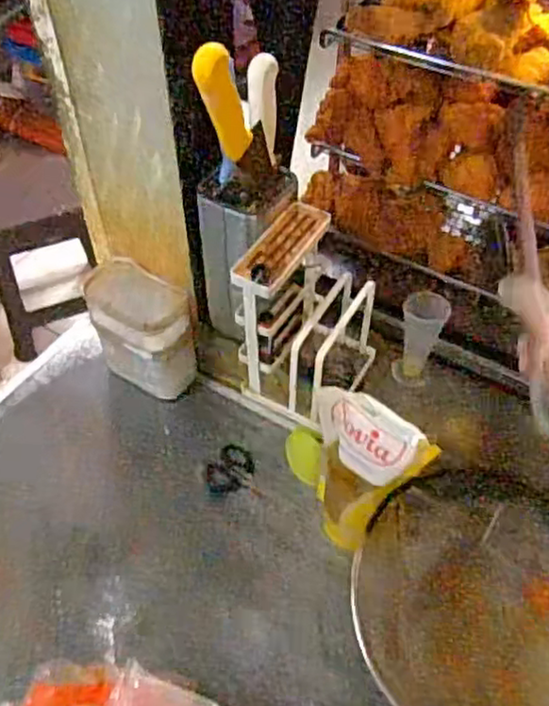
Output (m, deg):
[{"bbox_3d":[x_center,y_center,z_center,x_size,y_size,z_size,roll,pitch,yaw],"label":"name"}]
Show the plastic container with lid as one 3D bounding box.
[{"bbox_3d":[-0.190,-0.028,0.957,0.158,0.166,0.091,34,58,25],"label":"plastic container with lid"}]

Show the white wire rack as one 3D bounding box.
[{"bbox_3d":[0.043,-0.040,0.804,0.134,0.211,0.170,22,54,17],"label":"white wire rack"}]

